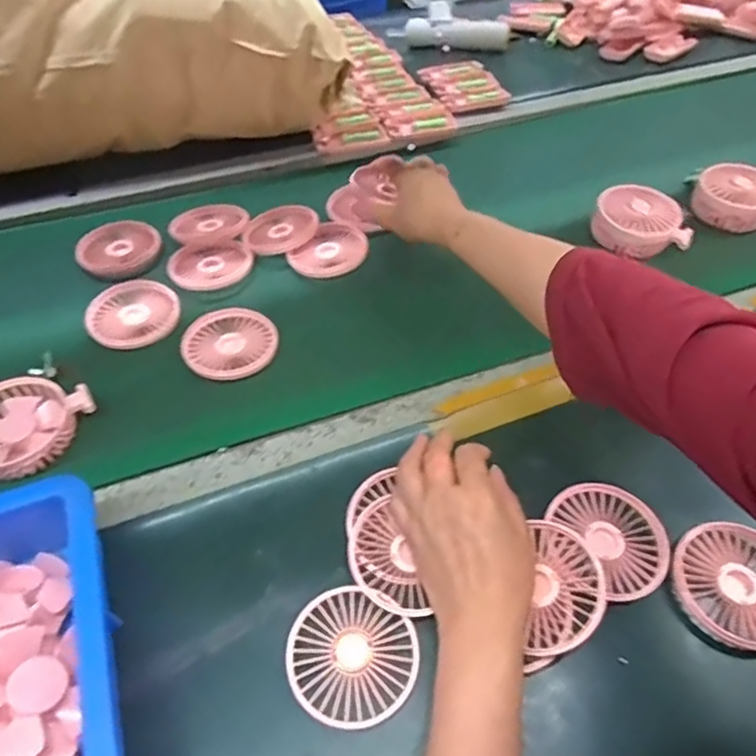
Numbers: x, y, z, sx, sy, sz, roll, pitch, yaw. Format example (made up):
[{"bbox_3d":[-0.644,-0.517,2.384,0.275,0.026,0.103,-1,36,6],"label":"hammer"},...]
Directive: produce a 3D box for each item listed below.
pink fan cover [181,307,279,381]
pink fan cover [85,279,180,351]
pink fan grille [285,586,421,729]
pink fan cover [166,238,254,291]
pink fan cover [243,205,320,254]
[{"bbox_3d":[-0.145,-0.035,0.575,0.089,0.009,0.087,-11,51,-8],"label":"pink fan cover"},{"bbox_3d":[-0.253,-0.067,0.607,0.088,0.018,0.080,-35,58,-25],"label":"pink fan cover"},{"bbox_3d":[-0.019,0.190,0.398,0.086,0.017,0.077,24,55,19],"label":"pink fan grille"},{"bbox_3d":[-0.186,-0.126,0.651,0.089,0.014,0.077,-28,55,-21],"label":"pink fan cover"},{"bbox_3d":[-0.116,-0.177,0.683,0.084,0.013,0.078,-35,58,-25],"label":"pink fan cover"}]

